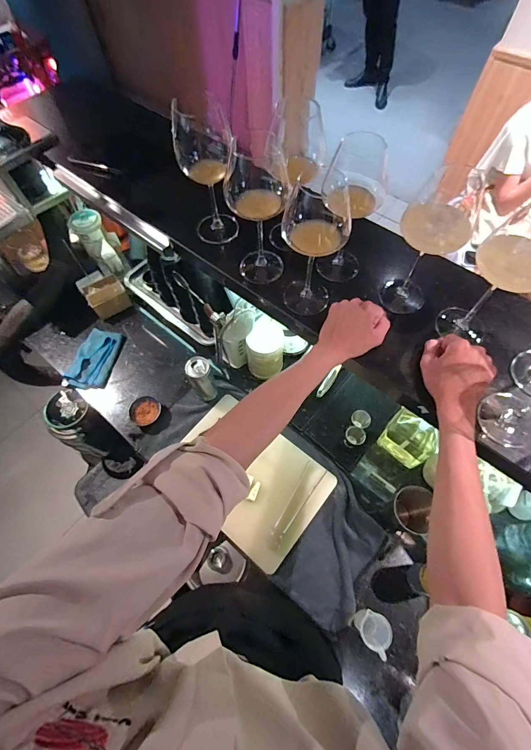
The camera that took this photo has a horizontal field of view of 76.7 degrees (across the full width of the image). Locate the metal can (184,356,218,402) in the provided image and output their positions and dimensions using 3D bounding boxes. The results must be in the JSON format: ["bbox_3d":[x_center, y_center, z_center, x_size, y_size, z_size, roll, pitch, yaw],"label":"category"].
[{"bbox_3d":[-0.151,0.015,0.816,0.057,0.130,0.060,-28,66,-12],"label":"metal can"}]

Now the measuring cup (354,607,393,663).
[{"bbox_3d":[0.196,0.463,0.611,0.054,0.074,0.055,-1,63,2],"label":"measuring cup"}]

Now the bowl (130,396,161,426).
[{"bbox_3d":[-0.304,0.092,0.854,0.076,0.030,0.074,-1,63,2],"label":"bowl"}]

